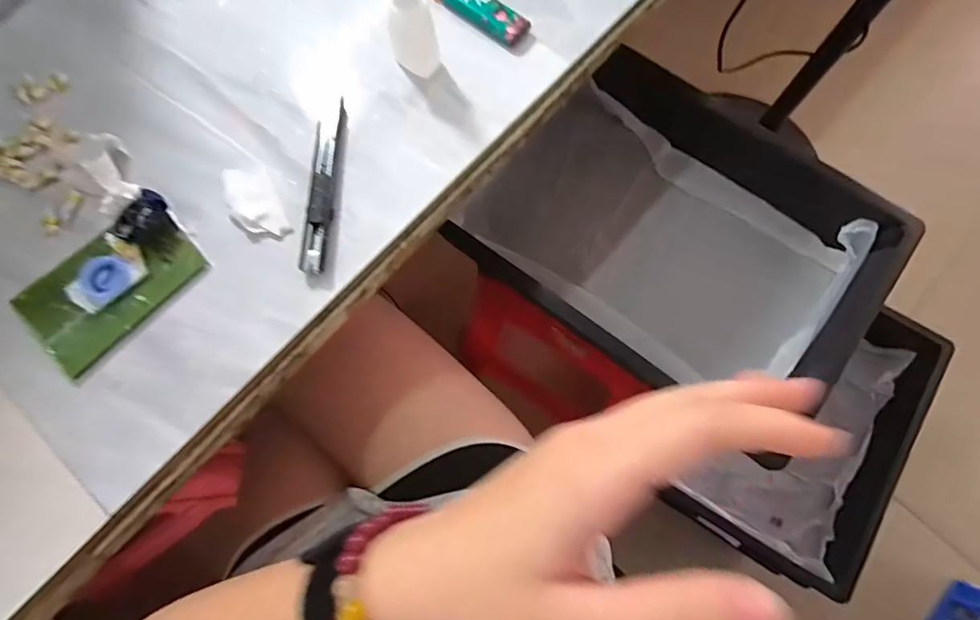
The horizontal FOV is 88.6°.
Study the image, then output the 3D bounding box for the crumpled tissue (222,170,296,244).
[{"bbox_3d":[-0.152,-0.069,0.322,0.030,0.007,0.061,-28,75,-5],"label":"crumpled tissue"}]

